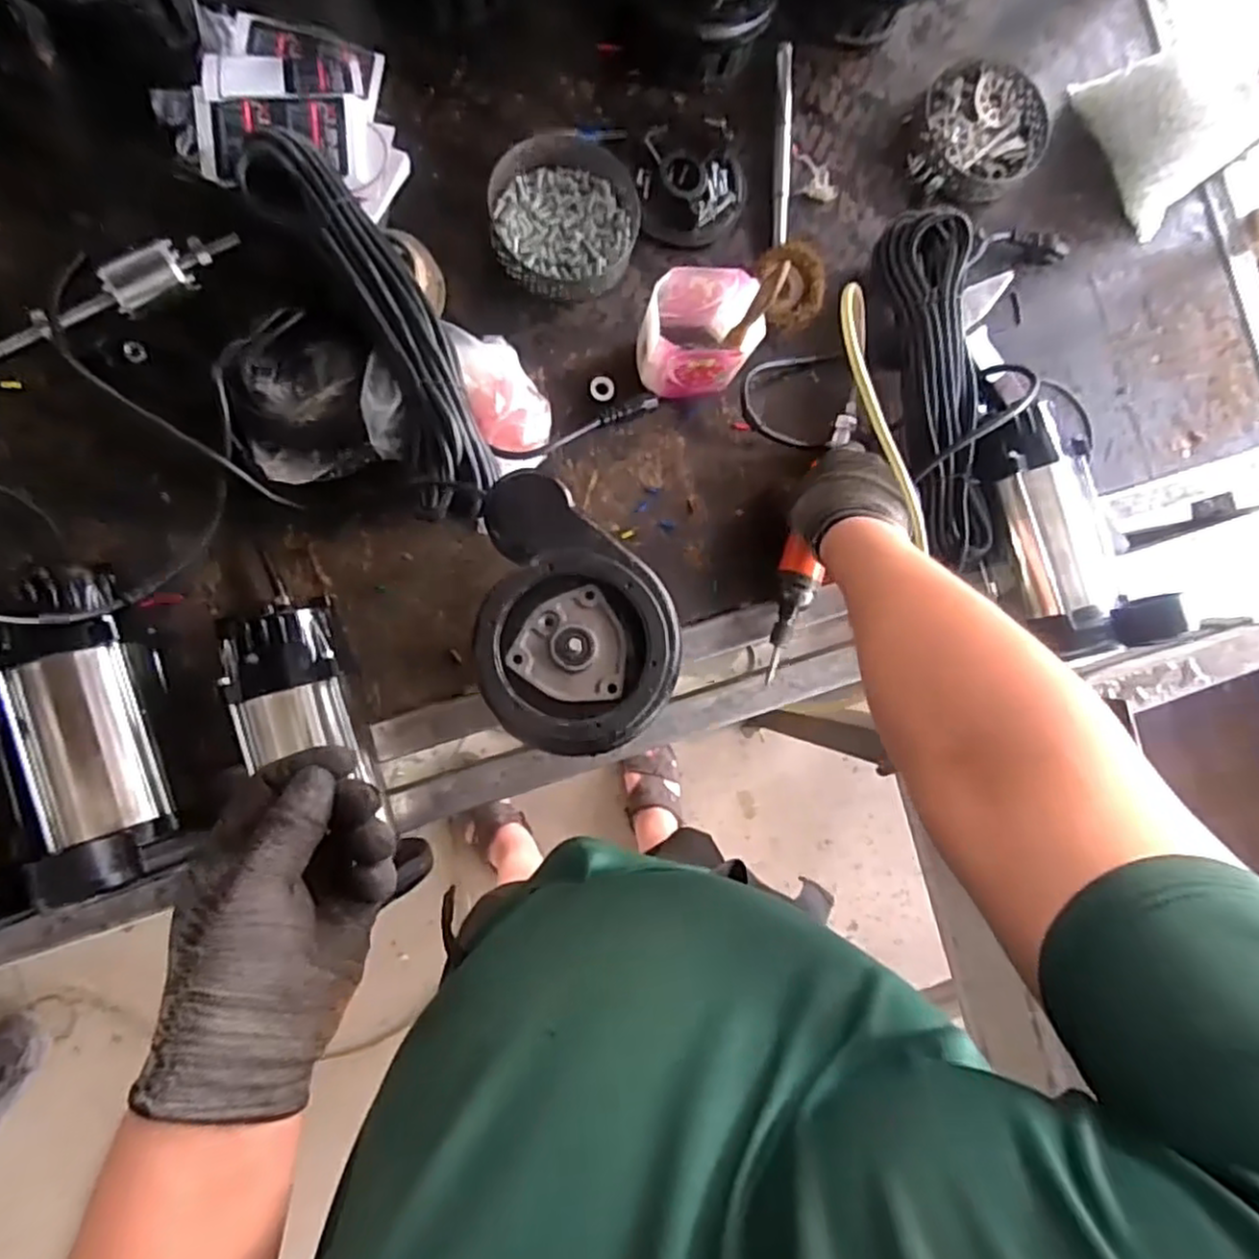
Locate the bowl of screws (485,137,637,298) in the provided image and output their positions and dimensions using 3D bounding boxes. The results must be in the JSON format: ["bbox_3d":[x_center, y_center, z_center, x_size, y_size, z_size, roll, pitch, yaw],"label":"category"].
[{"bbox_3d":[-0.058,-0.376,0.655,0.133,0.034,0.137,0,88,-9],"label":"bowl of screws"}]

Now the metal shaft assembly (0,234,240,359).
[{"bbox_3d":[-0.421,-0.270,0.582,0.211,0.040,0.033,-31,93,-9],"label":"metal shaft assembly"}]

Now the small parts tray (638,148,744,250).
[{"bbox_3d":[0.063,-0.410,0.679,0.102,0.025,0.097,1,88,-9],"label":"small parts tray"}]

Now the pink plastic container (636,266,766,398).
[{"bbox_3d":[0.055,-0.256,0.631,0.087,0.094,0.080,-5,89,-9],"label":"pink plastic container"}]

